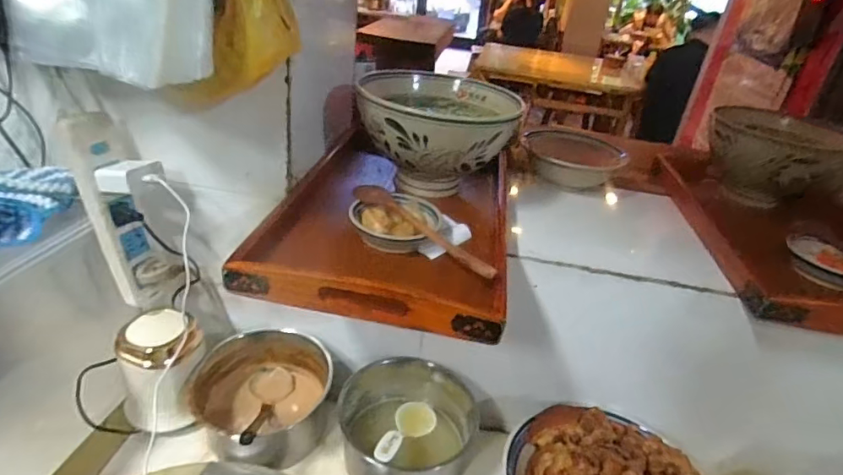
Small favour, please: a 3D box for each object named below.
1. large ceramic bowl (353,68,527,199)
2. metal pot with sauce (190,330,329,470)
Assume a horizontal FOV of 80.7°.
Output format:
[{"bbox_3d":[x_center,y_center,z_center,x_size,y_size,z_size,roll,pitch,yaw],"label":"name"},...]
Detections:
[{"bbox_3d":[0.020,-0.128,0.678,0.203,0.133,0.168,-1,31,-15],"label":"large ceramic bowl"},{"bbox_3d":[-0.206,0.210,0.674,0.158,0.101,0.167,6,30,-3],"label":"metal pot with sauce"}]

